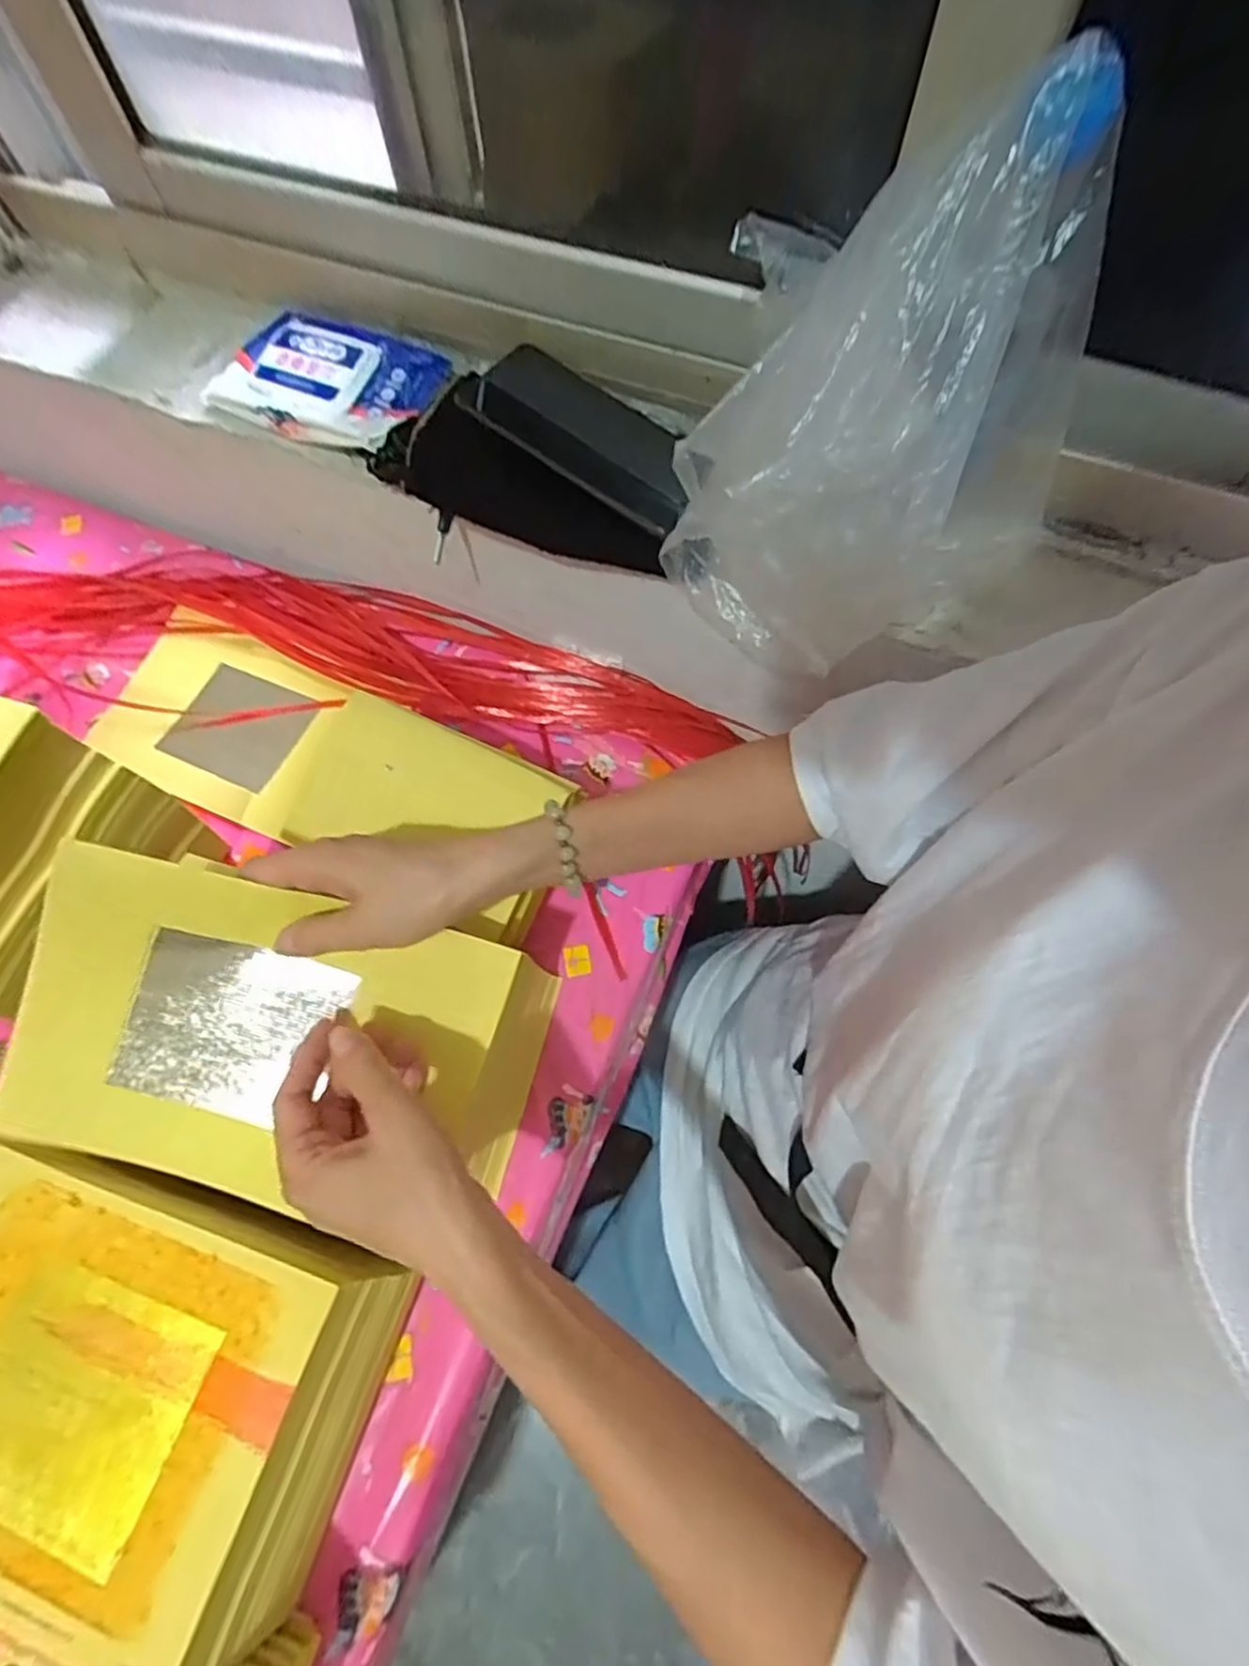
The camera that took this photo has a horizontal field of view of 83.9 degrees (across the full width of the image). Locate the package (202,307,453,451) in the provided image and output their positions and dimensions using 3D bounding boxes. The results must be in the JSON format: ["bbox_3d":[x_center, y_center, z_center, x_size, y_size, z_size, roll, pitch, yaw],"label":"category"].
[{"bbox_3d":[-0.216,-0.329,0.500,0.163,0.029,0.099,28,70,12],"label":"package"}]

